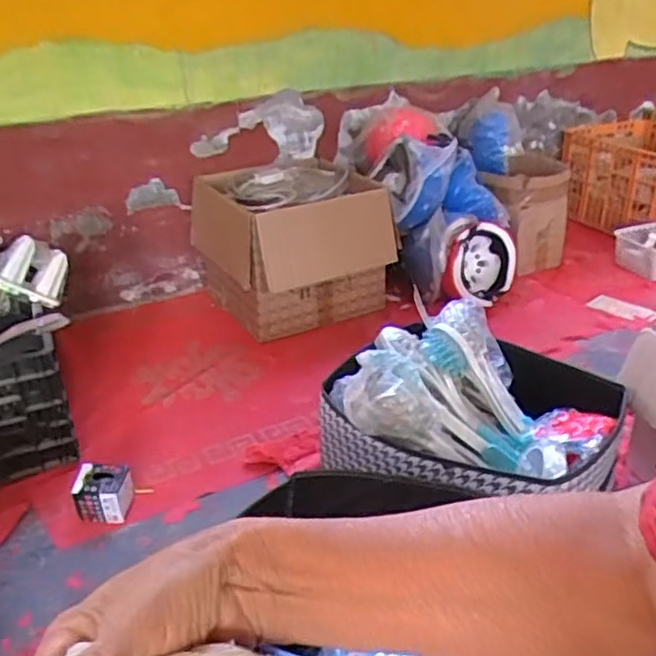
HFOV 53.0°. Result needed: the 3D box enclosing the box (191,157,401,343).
[{"bbox_3d":[-0.094,-0.209,1.642,0.379,0.322,0.360,-19,32,-30],"label":"box"}]

